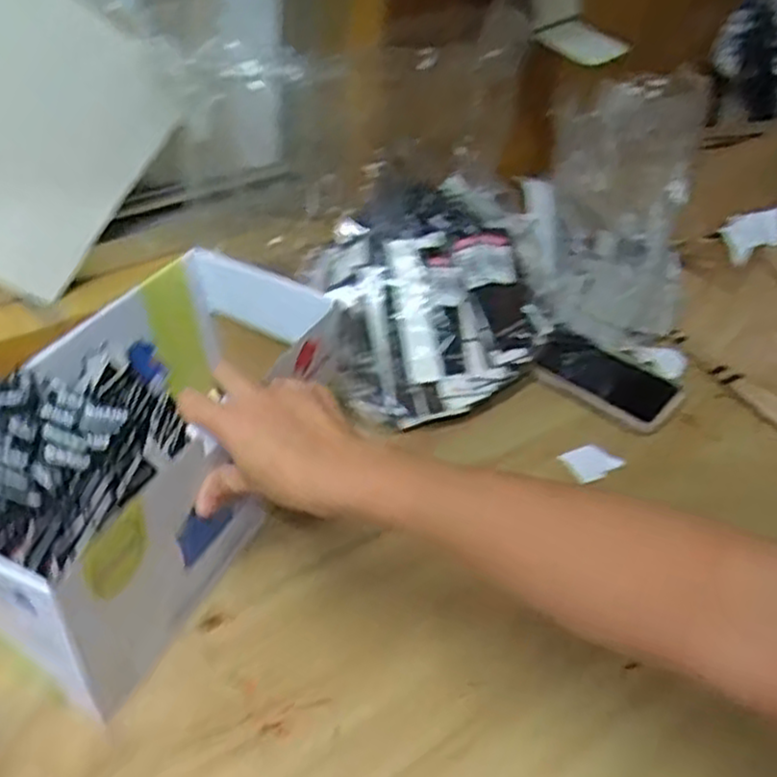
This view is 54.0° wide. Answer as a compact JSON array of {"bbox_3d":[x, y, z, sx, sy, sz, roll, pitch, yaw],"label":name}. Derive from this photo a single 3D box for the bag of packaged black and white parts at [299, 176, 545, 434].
[{"bbox_3d":[0.045,-0.085,0.658,0.206,0.104,0.208,-3,42,-9],"label":"bag of packaged black and white parts"}]

